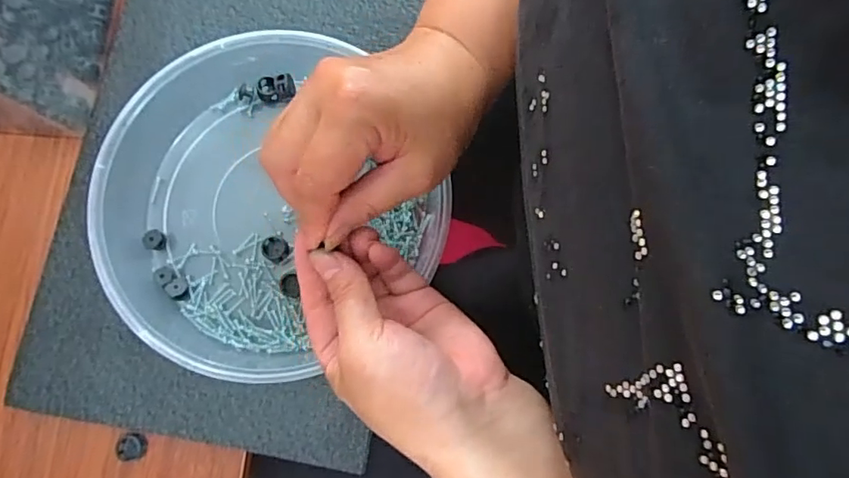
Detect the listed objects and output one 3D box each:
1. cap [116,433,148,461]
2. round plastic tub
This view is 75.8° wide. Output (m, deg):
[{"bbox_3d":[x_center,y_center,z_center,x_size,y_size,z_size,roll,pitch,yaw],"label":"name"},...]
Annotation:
[{"bbox_3d":[-0.199,0.141,0.371,0.019,0.005,0.018,-19,81,-4],"label":"cap"},{"bbox_3d":[-0.113,-0.023,0.376,0.212,0.050,0.218,0,80,-1],"label":"round plastic tub"}]

